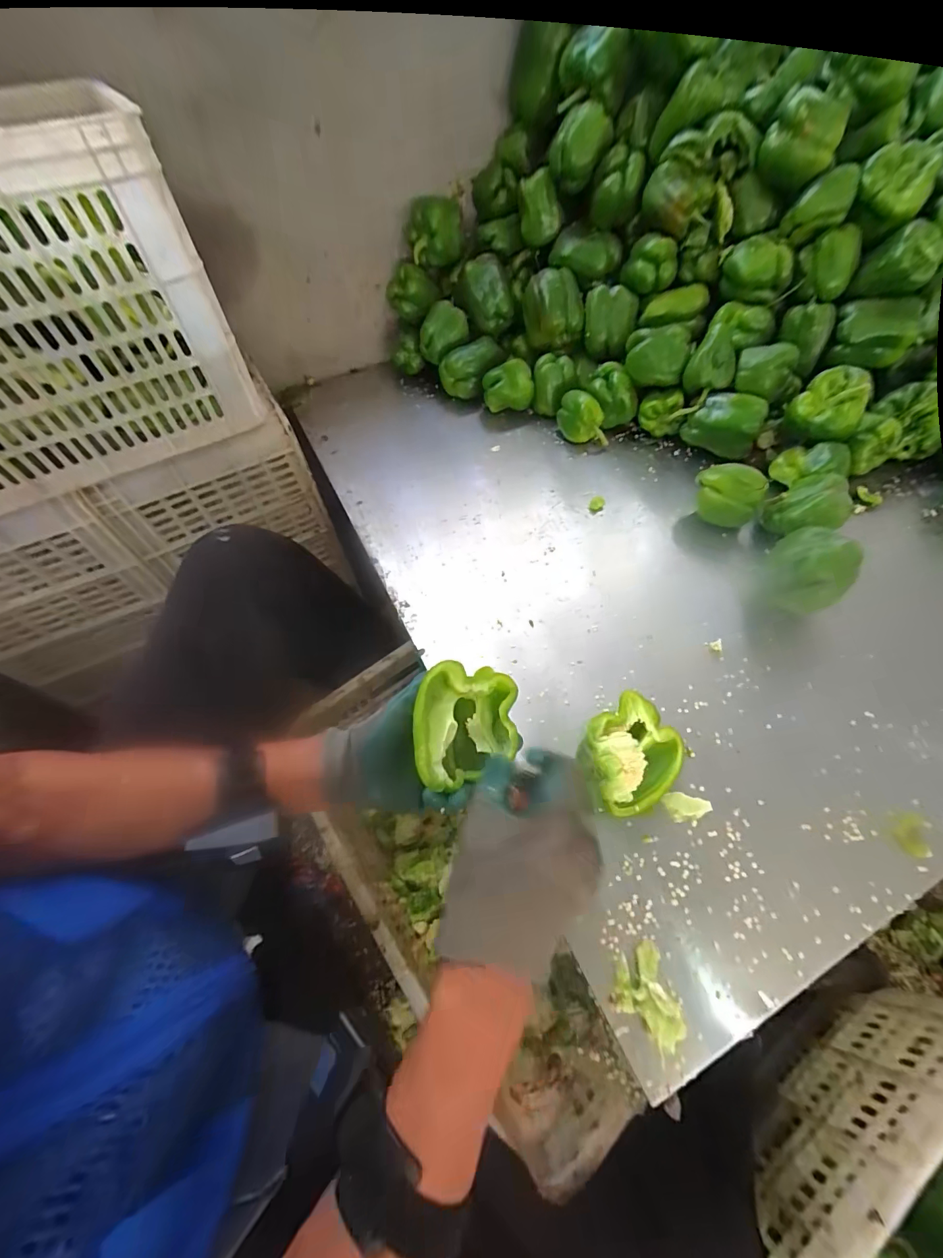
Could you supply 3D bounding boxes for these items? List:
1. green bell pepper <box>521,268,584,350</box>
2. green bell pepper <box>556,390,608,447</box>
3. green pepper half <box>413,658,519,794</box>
[{"bbox_3d":[0.146,-0.576,0.778,0.103,0.102,0.074,-3,56,2],"label":"green bell pepper"},{"bbox_3d":[0.193,-0.358,0.738,0.093,0.065,0.058,18,58,15],"label":"green bell pepper"},{"bbox_3d":[-0.004,0.091,0.395,0.098,0.050,0.110,17,71,-27],"label":"green pepper half"}]

